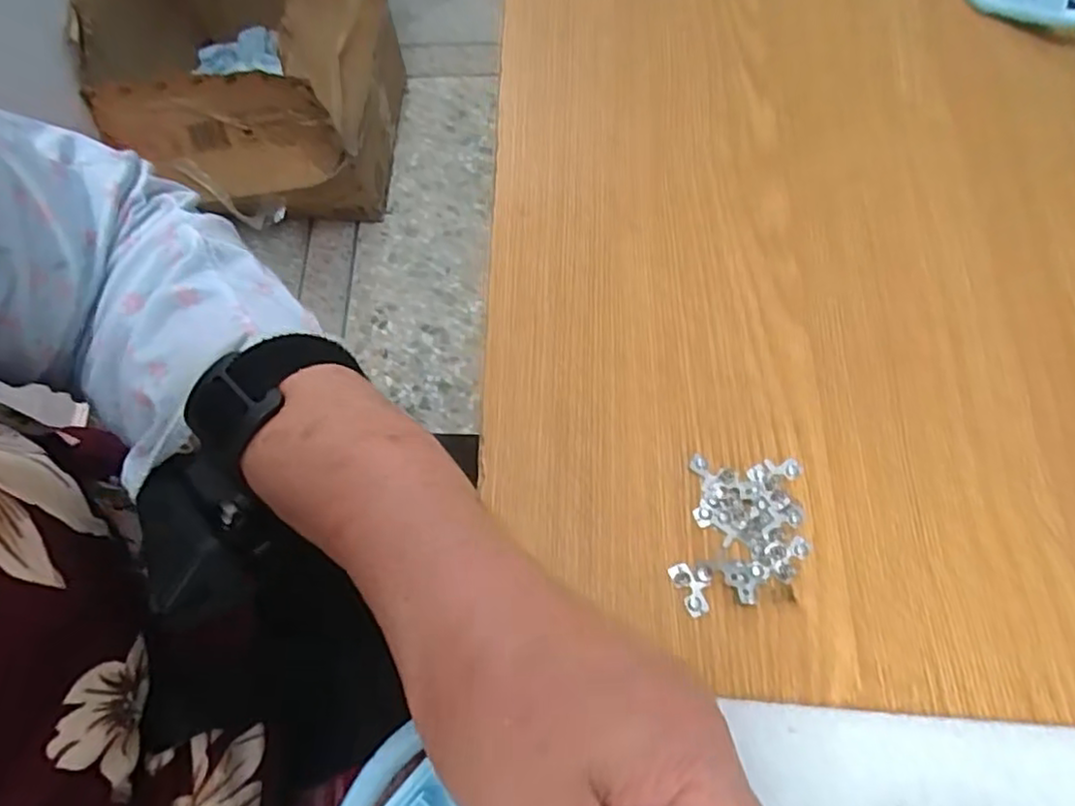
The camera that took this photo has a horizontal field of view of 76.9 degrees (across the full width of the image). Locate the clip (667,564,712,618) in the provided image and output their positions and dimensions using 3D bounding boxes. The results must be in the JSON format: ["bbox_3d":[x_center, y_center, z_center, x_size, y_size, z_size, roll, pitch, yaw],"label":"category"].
[{"bbox_3d":[0.064,0.074,0.274,0.014,0.004,0.021,-23,70,-9],"label":"clip"}]

